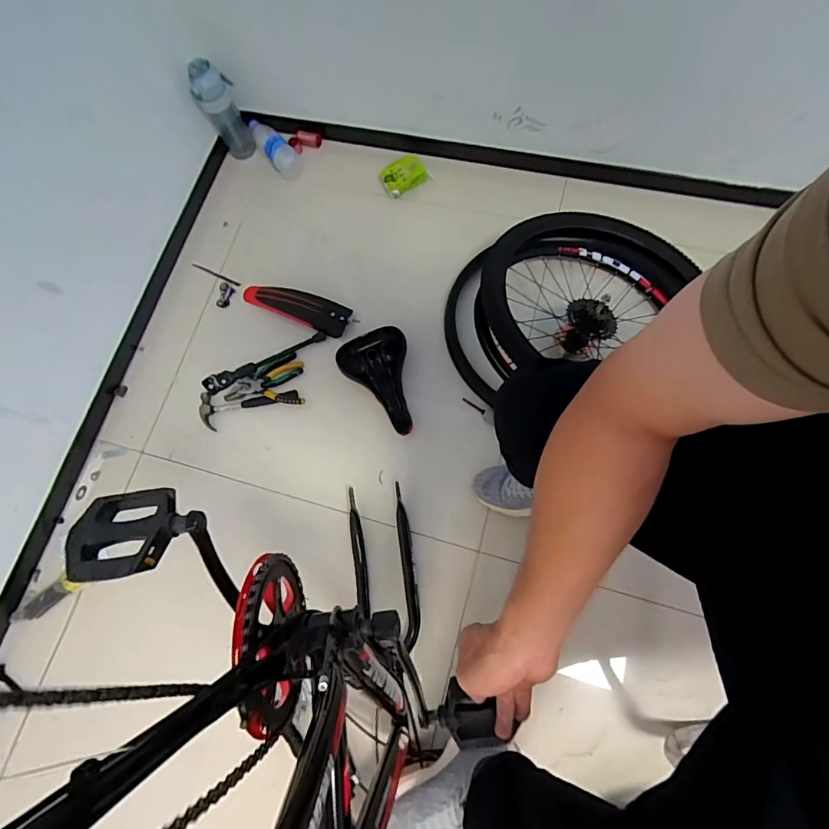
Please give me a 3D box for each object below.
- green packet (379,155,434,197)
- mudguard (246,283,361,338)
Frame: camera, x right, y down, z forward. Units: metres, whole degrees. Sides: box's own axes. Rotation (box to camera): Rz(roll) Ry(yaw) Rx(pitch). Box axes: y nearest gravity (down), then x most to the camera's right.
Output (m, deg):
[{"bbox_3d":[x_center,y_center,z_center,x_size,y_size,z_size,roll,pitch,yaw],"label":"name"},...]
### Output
[{"bbox_3d":[-0.026,-0.605,1.128,0.114,0.074,0.021,-19,34,22],"label":"green packet"},{"bbox_3d":[-0.281,-0.258,1.057,0.295,0.063,0.076,19,79,10],"label":"mudguard"}]

